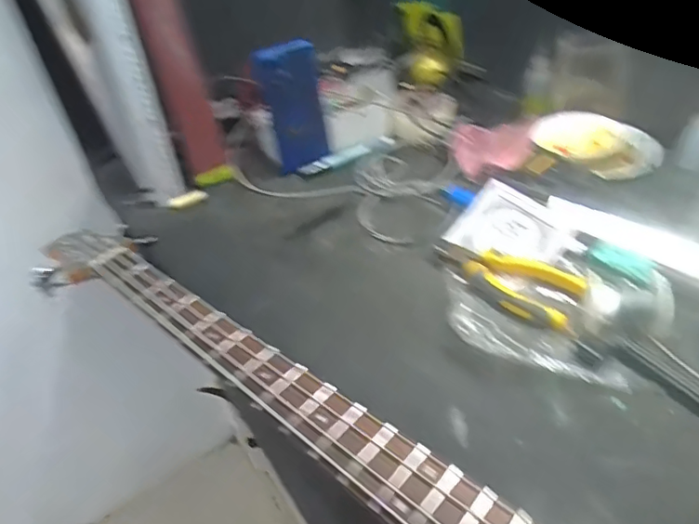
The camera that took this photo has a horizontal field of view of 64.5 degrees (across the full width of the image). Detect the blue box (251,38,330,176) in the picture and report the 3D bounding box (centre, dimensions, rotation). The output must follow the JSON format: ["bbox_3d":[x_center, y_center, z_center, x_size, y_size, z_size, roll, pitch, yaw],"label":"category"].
[{"bbox_3d":[-0.073,-0.201,0.735,0.075,0.163,0.053,-26,41,-19],"label":"blue box"}]

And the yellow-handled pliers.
[{"bbox_3d":[0.156,0.014,0.540,0.147,0.021,0.079,23,49,34],"label":"yellow-handled pliers"}]

